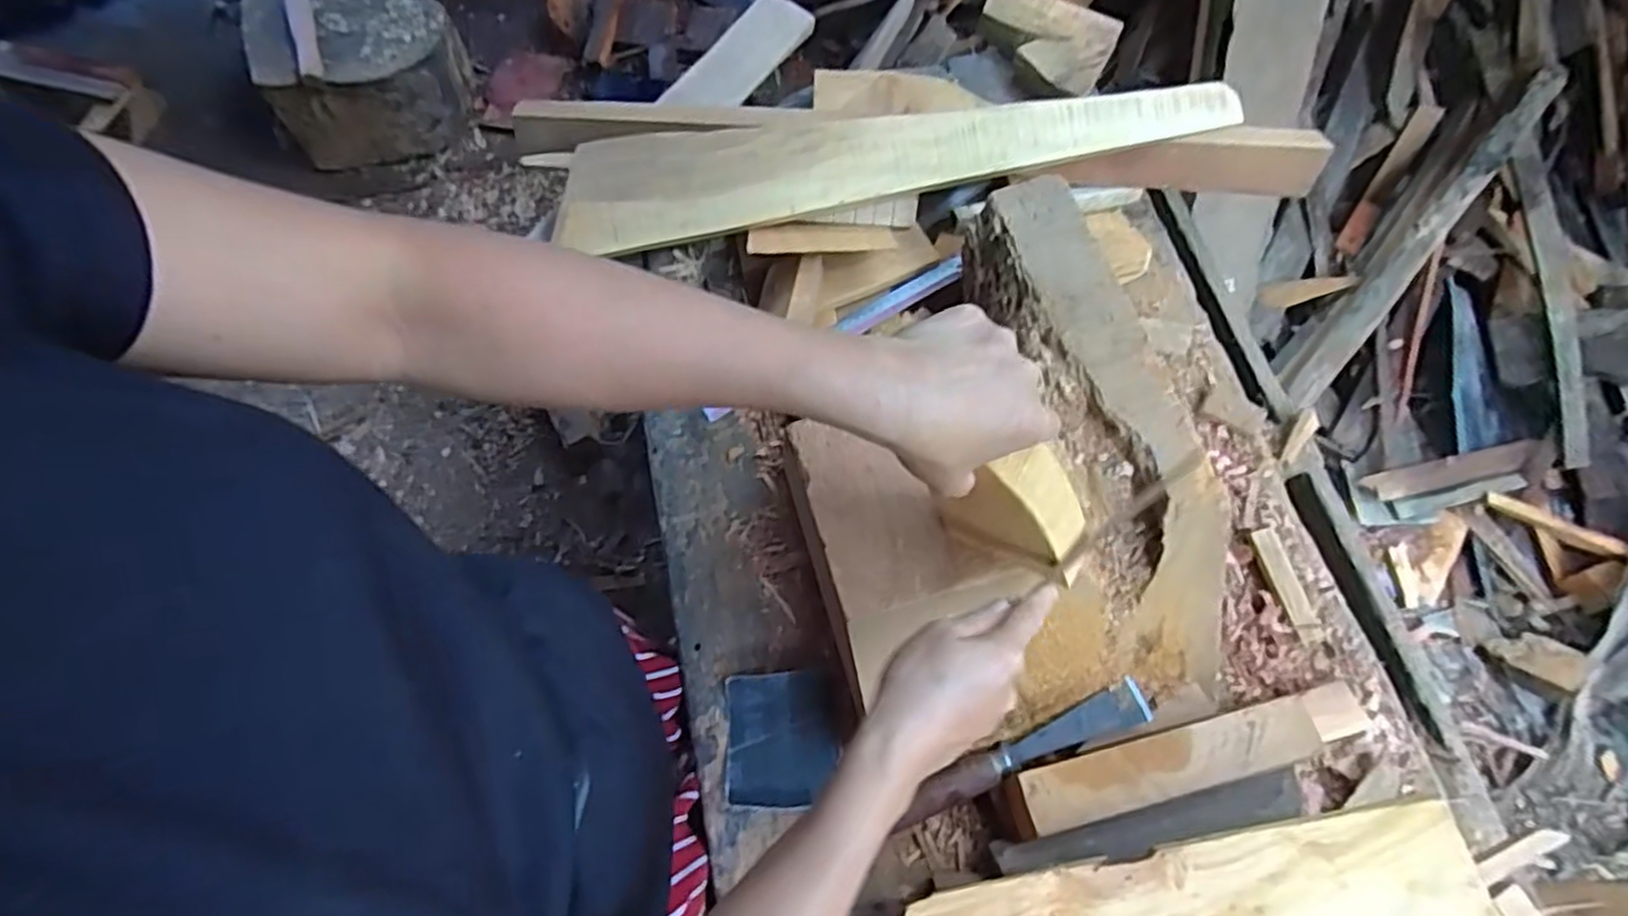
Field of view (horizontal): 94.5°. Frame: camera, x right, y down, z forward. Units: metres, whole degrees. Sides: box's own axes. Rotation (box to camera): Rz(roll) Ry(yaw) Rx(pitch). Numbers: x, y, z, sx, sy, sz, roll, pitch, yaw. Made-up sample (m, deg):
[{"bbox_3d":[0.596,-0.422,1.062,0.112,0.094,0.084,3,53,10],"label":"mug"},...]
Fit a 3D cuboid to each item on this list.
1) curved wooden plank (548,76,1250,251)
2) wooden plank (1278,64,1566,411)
[{"bbox_3d":[0.073,-0.299,0.766,0.667,0.024,0.107,-5,92,4],"label":"curved wooden plank"},{"bbox_3d":[1.071,-0.393,1.335,0.072,0.074,0.737,39,92,14],"label":"wooden plank"}]

